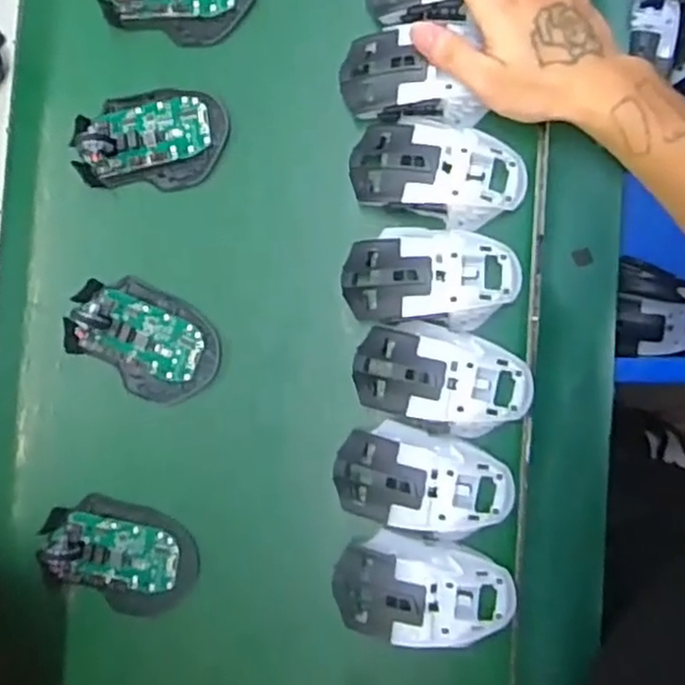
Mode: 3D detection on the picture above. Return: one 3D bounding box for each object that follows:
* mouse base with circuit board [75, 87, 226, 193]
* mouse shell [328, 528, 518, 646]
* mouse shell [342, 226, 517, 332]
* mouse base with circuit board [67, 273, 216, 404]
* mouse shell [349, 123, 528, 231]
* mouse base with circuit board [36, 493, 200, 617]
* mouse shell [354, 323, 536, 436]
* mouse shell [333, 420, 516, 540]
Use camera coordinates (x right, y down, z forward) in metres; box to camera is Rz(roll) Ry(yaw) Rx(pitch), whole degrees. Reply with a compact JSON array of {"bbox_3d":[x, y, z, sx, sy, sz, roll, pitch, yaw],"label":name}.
[{"bbox_3d":[-0.142,-0.150,0.508,0.112,0.018,0.071,1,87,9],"label":"mouse base with circuit board"},{"bbox_3d":[0.053,0.163,0.453,0.118,0.045,0.070,1,87,9],"label":"mouse shell"},{"bbox_3d":[0.058,-0.043,0.461,0.114,0.036,0.063,7,88,9],"label":"mouse shell"},{"bbox_3d":[-0.146,-0.004,0.501,0.115,0.021,0.073,33,92,9],"label":"mouse base with circuit board"},{"bbox_3d":[0.063,-0.113,0.464,0.116,0.035,0.059,13,89,9],"label":"mouse shell"},{"bbox_3d":[-0.163,0.153,0.492,0.115,0.020,0.073,14,89,9],"label":"mouse base with circuit board"},{"bbox_3d":[0.065,0.025,0.456,0.115,0.038,0.067,12,89,9],"label":"mouse shell"},{"bbox_3d":[0.053,0.094,0.457,0.117,0.045,0.068,15,89,9],"label":"mouse shell"}]

